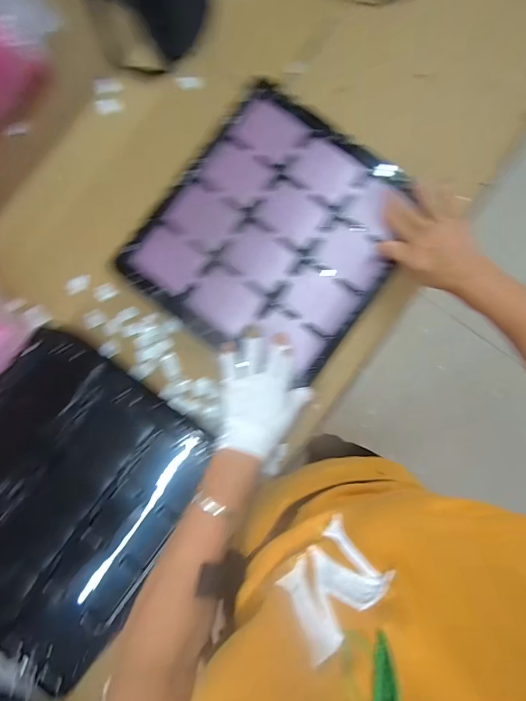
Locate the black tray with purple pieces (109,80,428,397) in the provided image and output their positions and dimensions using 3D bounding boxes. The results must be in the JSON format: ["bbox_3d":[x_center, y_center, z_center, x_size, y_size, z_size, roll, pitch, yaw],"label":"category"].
[{"bbox_3d":[0.021,-0.164,0.510,0.323,0.049,0.350,36,86,3],"label":"black tray with purple pieces"}]

